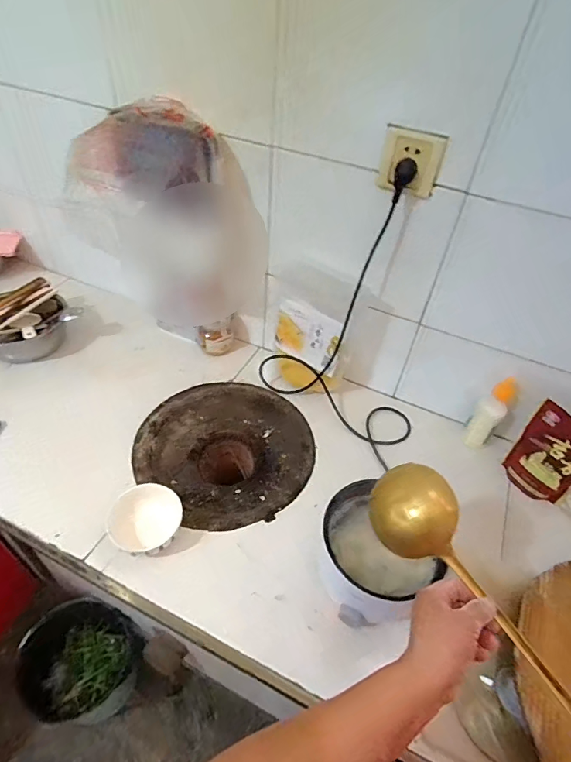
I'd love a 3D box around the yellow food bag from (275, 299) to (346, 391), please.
[{"bbox_3d":[0.043,-0.068,0.914,0.079,0.156,0.169,-32,55,-29],"label":"yellow food bag"}]

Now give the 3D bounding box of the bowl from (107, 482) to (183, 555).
[{"bbox_3d":[-0.224,0.228,0.704,0.113,0.051,0.121,-22,51,-23],"label":"bowl"}]

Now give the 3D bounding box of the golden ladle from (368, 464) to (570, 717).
[{"bbox_3d":[0.198,0.217,0.450,0.083,0.046,0.290,-24,63,-25],"label":"golden ladle"}]

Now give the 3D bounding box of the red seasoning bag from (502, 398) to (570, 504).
[{"bbox_3d":[0.464,0.134,0.749,0.125,0.185,0.034,36,54,27],"label":"red seasoning bag"}]

